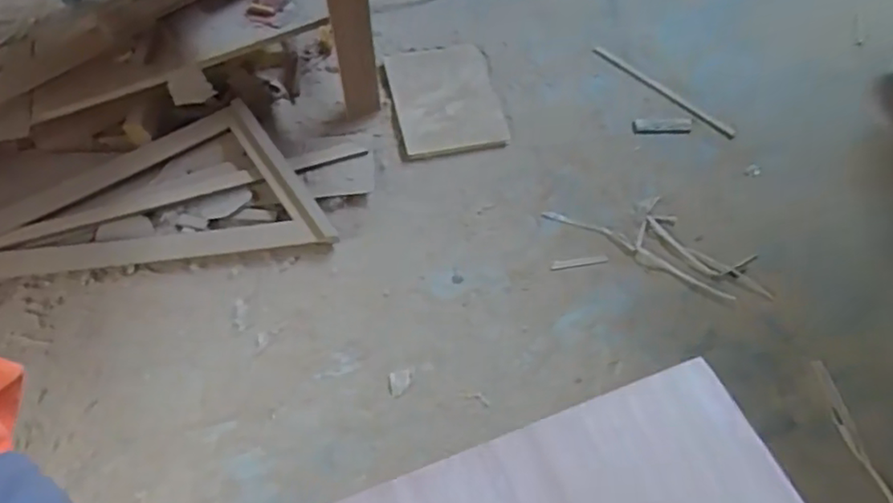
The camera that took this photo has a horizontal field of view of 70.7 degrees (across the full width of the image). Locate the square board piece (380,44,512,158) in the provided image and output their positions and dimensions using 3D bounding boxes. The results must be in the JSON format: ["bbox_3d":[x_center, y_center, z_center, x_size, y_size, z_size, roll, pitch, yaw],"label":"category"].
[{"bbox_3d":[-0.007,-0.416,1.679,0.260,0.030,0.395,-11,57,-6],"label":"square board piece"}]

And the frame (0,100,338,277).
[{"bbox_3d":[-0.654,-0.162,1.482,0.730,0.082,0.418,-8,57,-4],"label":"frame"}]

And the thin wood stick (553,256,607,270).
[{"bbox_3d":[0.294,0.023,1.392,0.125,0.005,0.020,-7,57,-3],"label":"thin wood stick"}]

